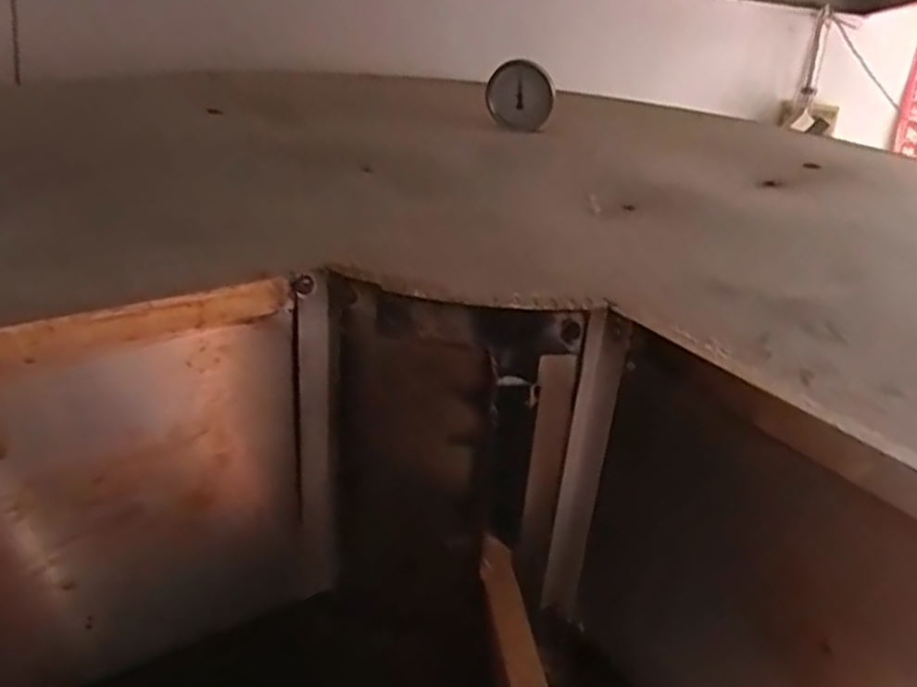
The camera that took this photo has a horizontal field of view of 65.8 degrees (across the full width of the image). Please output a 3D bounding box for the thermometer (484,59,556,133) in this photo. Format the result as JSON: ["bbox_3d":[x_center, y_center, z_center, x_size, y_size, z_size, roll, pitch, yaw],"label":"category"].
[{"bbox_3d":[0.085,-0.339,0.970,0.092,0.088,0.027,6,17,0],"label":"thermometer"}]

